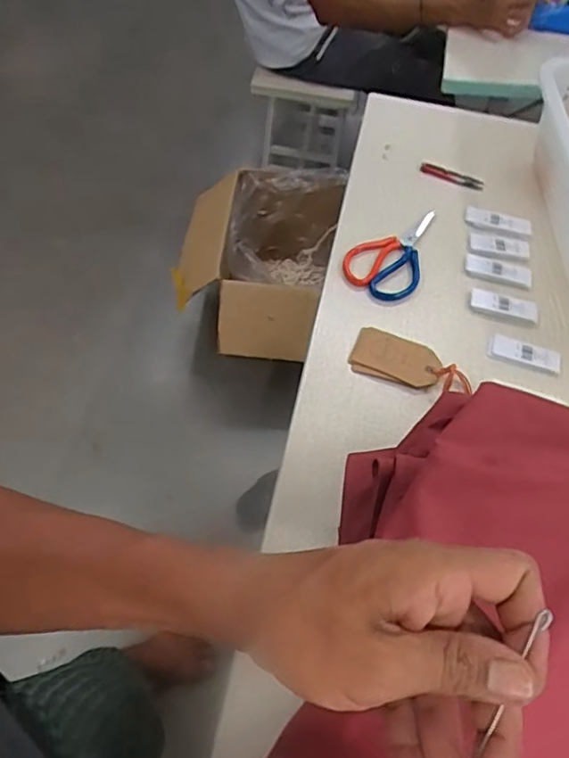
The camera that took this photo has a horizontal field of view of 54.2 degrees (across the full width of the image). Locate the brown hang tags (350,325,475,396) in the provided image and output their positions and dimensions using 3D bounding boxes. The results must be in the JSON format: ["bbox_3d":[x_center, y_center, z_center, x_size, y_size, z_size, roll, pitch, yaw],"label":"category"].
[{"bbox_3d":[0.154,-0.022,0.669,0.138,0.015,0.067,17,58,10],"label":"brown hang tags"}]

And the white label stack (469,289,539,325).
[{"bbox_3d":[0.288,-0.097,0.725,0.089,0.005,0.038,12,58,3],"label":"white label stack"}]

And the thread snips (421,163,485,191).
[{"bbox_3d":[0.259,-0.315,0.861,0.098,0.007,0.021,22,59,11],"label":"thread snips"}]

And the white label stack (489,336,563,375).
[{"bbox_3d":[0.297,-0.031,0.685,0.090,0.004,0.036,16,58,5],"label":"white label stack"}]

